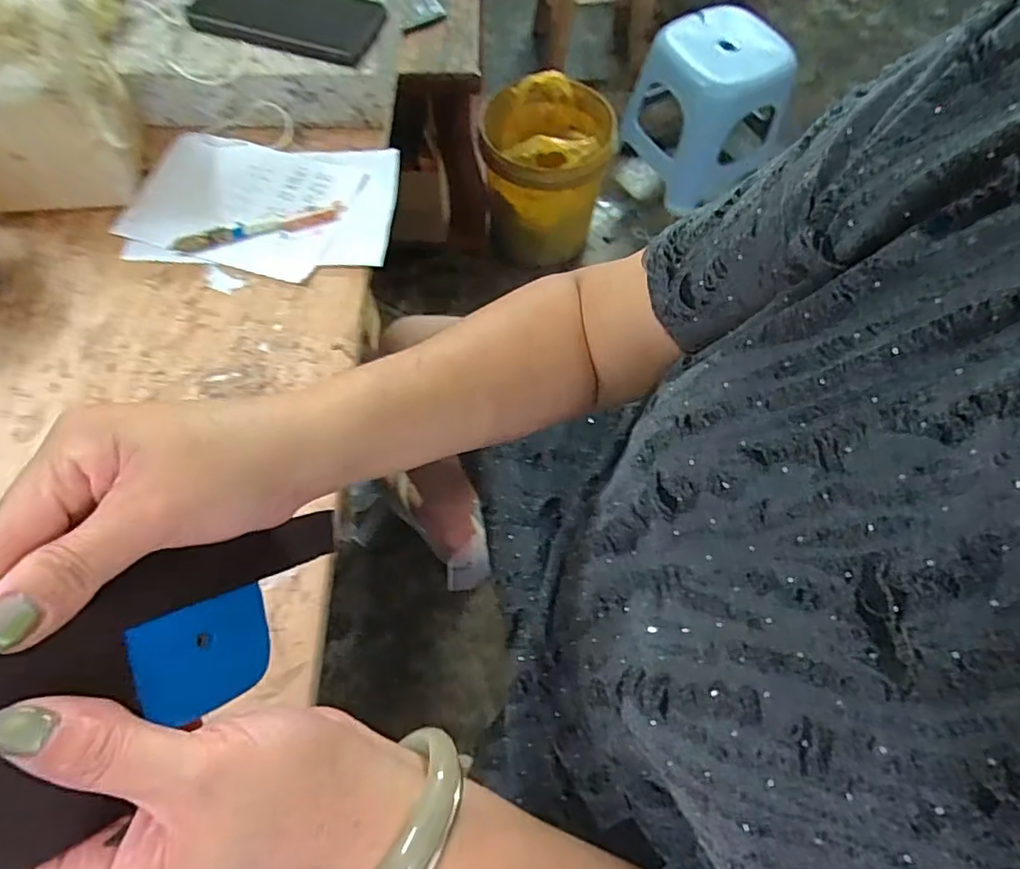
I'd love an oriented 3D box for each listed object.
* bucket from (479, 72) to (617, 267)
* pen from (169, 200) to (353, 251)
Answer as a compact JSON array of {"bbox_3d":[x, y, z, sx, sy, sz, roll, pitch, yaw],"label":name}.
[{"bbox_3d":[0.071,-0.554,1.253,0.256,0.306,0.257,5,66,1],"label":"bucket"},{"bbox_3d":[-0.206,-0.169,0.479,0.140,0.011,0.015,-17,67,-9],"label":"pen"}]

